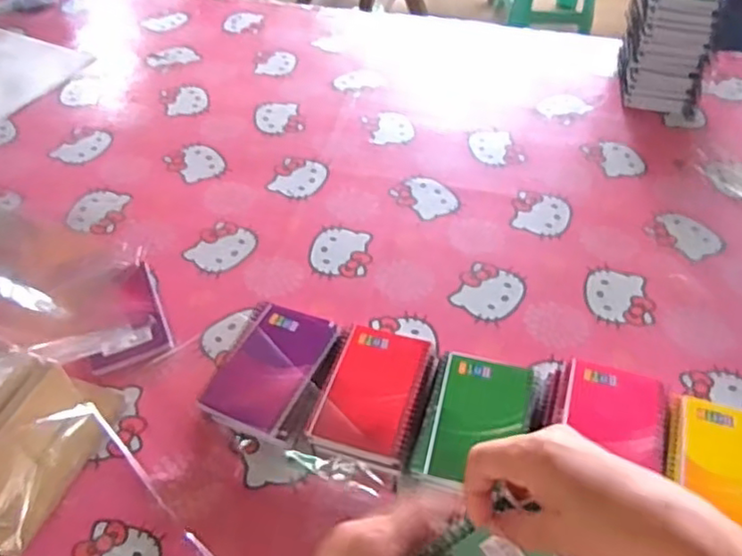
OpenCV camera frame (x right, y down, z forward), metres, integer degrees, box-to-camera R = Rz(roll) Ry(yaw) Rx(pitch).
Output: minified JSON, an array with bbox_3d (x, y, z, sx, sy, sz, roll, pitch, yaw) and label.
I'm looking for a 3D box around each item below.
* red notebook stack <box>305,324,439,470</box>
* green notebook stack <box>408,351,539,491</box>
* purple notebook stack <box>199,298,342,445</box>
[{"bbox_3d":[0.004,0.113,0.614,0.093,0.033,0.136,13,50,12],"label":"red notebook stack"},{"bbox_3d":[0.095,0.136,0.595,0.094,0.032,0.138,15,50,13],"label":"green notebook stack"},{"bbox_3d":[-0.097,0.091,0.630,0.095,0.037,0.143,15,50,13],"label":"purple notebook stack"}]

